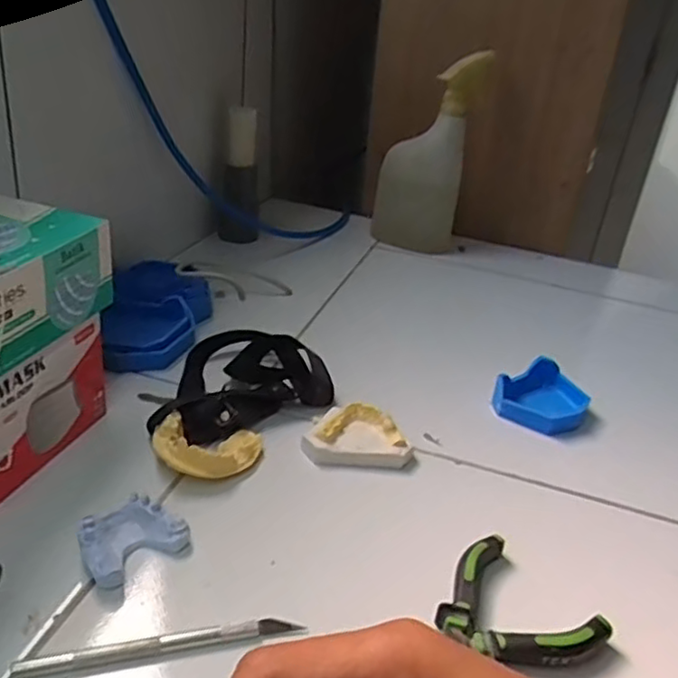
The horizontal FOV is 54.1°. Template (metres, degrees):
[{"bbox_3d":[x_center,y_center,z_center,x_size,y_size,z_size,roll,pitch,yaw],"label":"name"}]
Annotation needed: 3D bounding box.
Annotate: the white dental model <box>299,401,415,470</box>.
[{"bbox_3d":[0.015,0.070,0.486,0.077,0.025,0.047,8,28,1],"label":"white dental model"}]

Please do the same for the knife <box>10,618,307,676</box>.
[{"bbox_3d":[-0.085,0.151,0.328,0.135,0.007,0.008,-2,29,-17],"label":"knife"}]

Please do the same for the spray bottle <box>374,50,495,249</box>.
[{"bbox_3d":[0.111,-0.230,0.843,0.108,0.244,0.057,8,28,1],"label":"spray bottle"}]

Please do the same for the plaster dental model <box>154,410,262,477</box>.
[{"bbox_3d":[-0.089,0.074,0.452,0.072,0.020,0.052,2,28,-10],"label":"plaster dental model"}]

